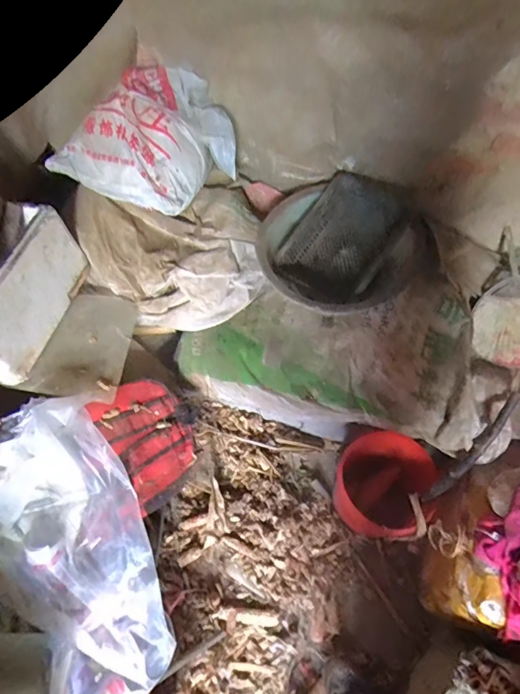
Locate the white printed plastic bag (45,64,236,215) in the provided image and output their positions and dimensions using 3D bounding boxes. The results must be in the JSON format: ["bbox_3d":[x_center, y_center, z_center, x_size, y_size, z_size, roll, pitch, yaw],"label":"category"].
[{"bbox_3d":[-0.237,-0.418,0.907,0.343,0.168,0.232,-29,64,-16],"label":"white printed plastic bag"}]

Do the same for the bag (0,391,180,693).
[{"bbox_3d":[-0.351,0.394,0.810,0.306,0.114,0.582,-16,81,-10],"label":"bag"}]

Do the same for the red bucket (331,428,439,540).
[{"bbox_3d":[0.319,0.382,1.213,0.224,0.231,0.244,0,59,0],"label":"red bucket"}]

